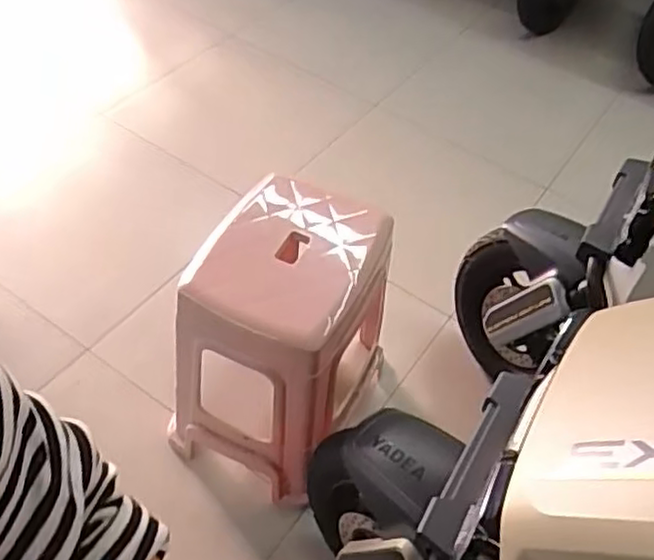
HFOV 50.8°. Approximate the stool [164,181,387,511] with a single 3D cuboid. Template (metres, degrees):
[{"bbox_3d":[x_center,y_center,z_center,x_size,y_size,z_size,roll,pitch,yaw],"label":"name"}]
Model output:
[{"bbox_3d":[-0.081,0.102,1.240,0.267,0.418,0.356,21,51,11],"label":"stool"}]

